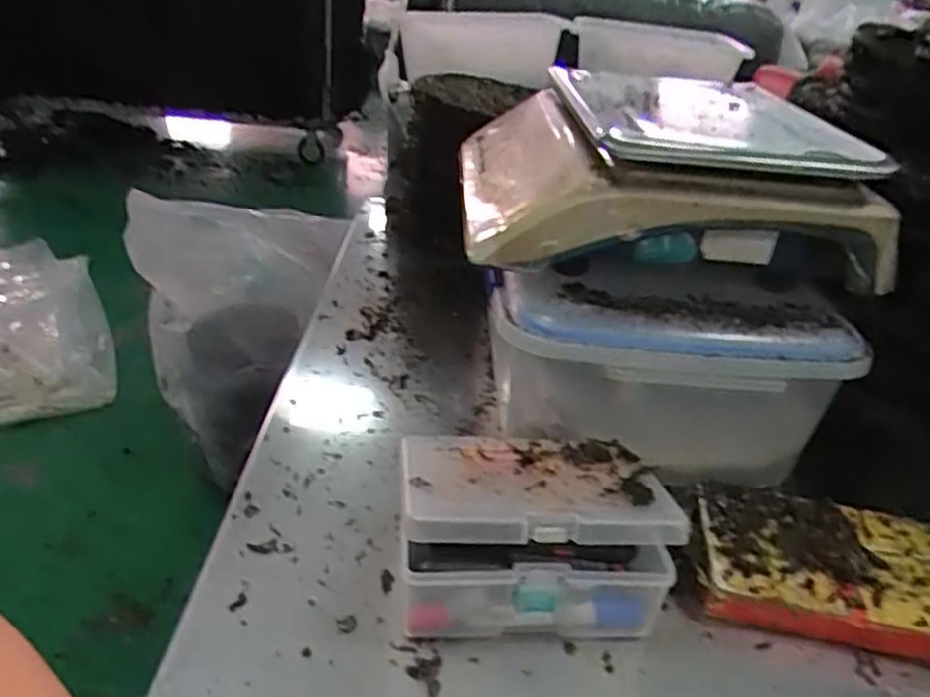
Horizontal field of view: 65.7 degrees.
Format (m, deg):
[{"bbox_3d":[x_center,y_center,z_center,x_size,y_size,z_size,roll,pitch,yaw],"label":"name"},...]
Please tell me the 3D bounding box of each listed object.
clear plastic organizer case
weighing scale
[{"bbox_3d":[0.043,0.124,0.513,0.173,0.106,0.130,3,30,-5],"label":"clear plastic organizer case"},{"bbox_3d":[0.184,-0.159,0.652,0.326,0.121,0.326,4,30,-4],"label":"weighing scale"}]

